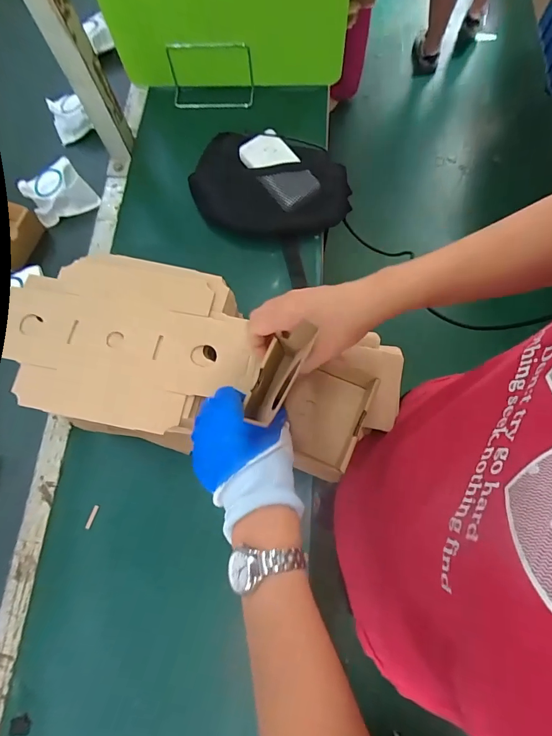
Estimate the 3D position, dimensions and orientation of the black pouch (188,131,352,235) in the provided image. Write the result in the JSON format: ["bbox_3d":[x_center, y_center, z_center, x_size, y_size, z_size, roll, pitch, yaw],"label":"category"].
[{"bbox_3d":[-0.009,-0.309,0.642,0.262,0.047,0.192,7,72,4],"label":"black pouch"}]

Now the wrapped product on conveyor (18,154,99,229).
[{"bbox_3d":[-0.384,-0.310,0.665,0.103,0.048,0.076,-35,74,-10],"label":"wrapped product on conveyor"}]

